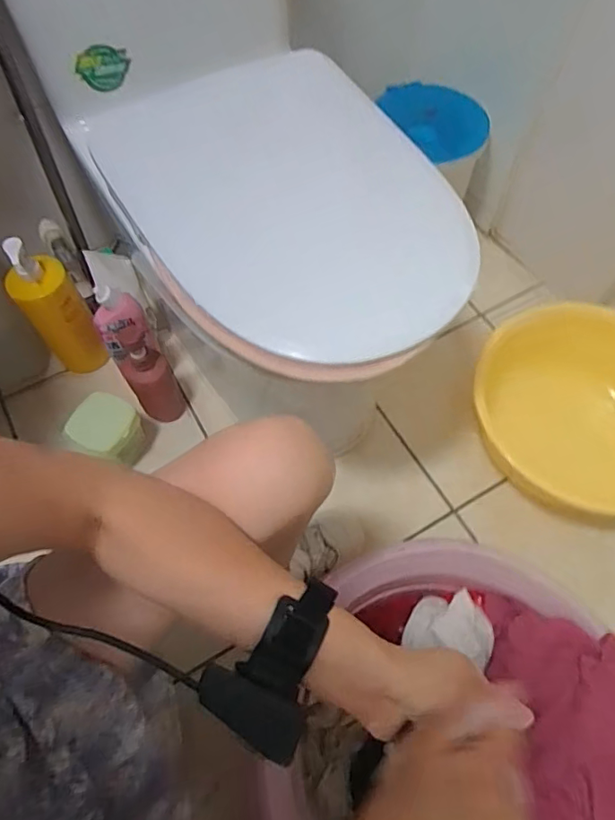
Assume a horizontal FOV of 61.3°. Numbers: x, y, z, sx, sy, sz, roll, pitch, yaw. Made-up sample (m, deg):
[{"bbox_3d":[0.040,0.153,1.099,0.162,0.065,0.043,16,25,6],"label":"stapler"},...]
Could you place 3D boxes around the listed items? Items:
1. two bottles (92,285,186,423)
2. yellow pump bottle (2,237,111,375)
[{"bbox_3d":[-0.284,-0.084,0.884,0.074,0.250,0.098,-29,64,-13],"label":"two bottles"},{"bbox_3d":[-0.425,-0.160,0.895,0.089,0.278,0.074,-39,66,-17],"label":"yellow pump bottle"}]

